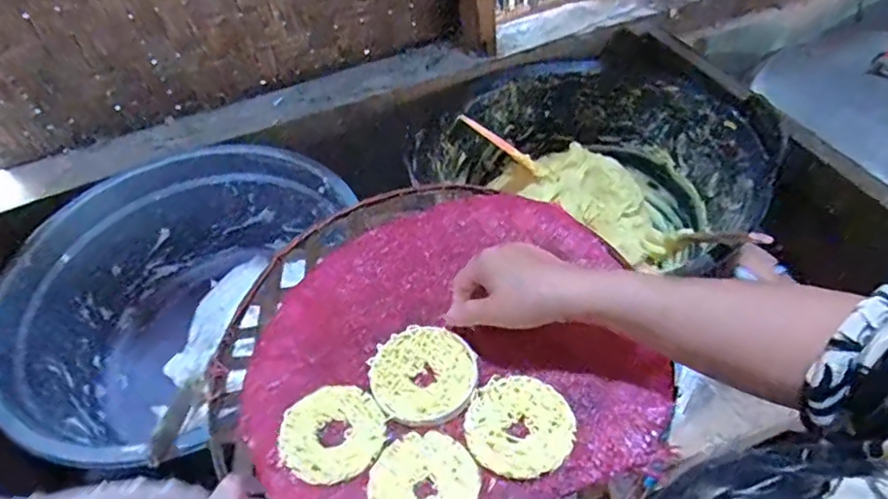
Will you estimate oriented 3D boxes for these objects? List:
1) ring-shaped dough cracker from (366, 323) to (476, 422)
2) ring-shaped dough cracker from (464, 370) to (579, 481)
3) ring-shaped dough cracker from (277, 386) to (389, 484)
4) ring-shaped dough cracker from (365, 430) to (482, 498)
[{"bbox_3d":[-0.017,0.104,0.486,0.084,0.012,0.084,-3,50,4],"label":"ring-shaped dough cracker"},{"bbox_3d":[0.057,0.132,0.444,0.079,0.010,0.079,-3,50,4],"label":"ring-shaped dough cracker"},{"bbox_3d":[-0.088,0.144,0.458,0.082,0.004,0.076,-3,50,4],"label":"ring-shaped dough cracker"},{"bbox_3d":[-0.015,0.170,0.423,0.076,0.004,0.076,-3,50,4],"label":"ring-shaped dough cracker"}]

